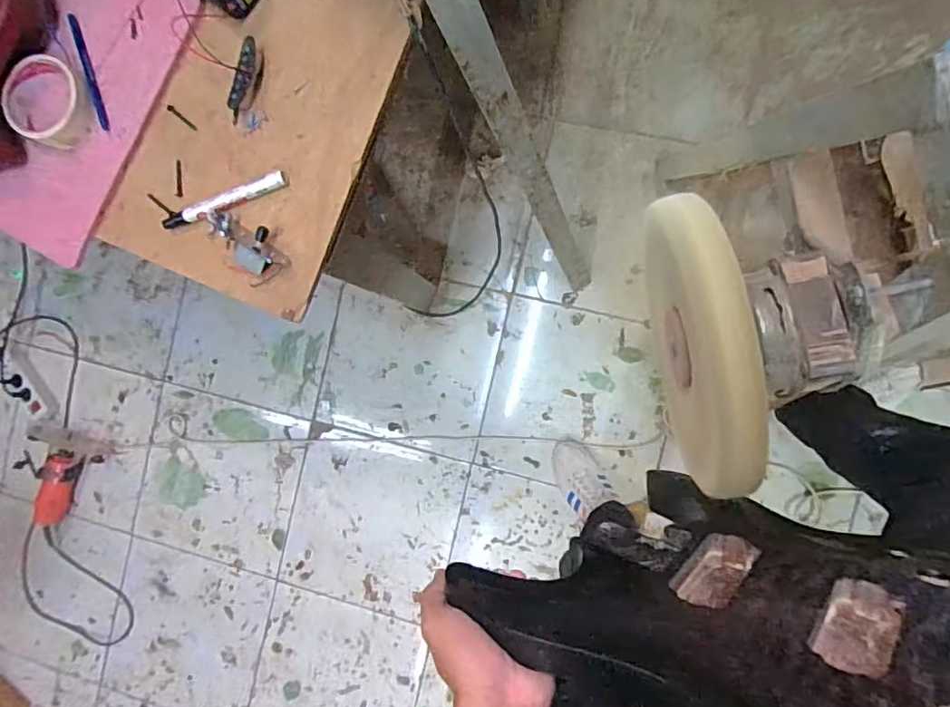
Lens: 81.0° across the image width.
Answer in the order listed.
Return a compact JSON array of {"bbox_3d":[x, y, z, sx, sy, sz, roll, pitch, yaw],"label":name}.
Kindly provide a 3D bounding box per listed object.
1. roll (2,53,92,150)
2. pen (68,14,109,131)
[{"bbox_3d":[-0.464,-0.274,0.606,0.087,0.028,0.088,0,90,8],"label":"roll"},{"bbox_3d":[-0.426,-0.312,0.616,0.012,0.010,0.131,-17,87,9],"label":"pen"}]

